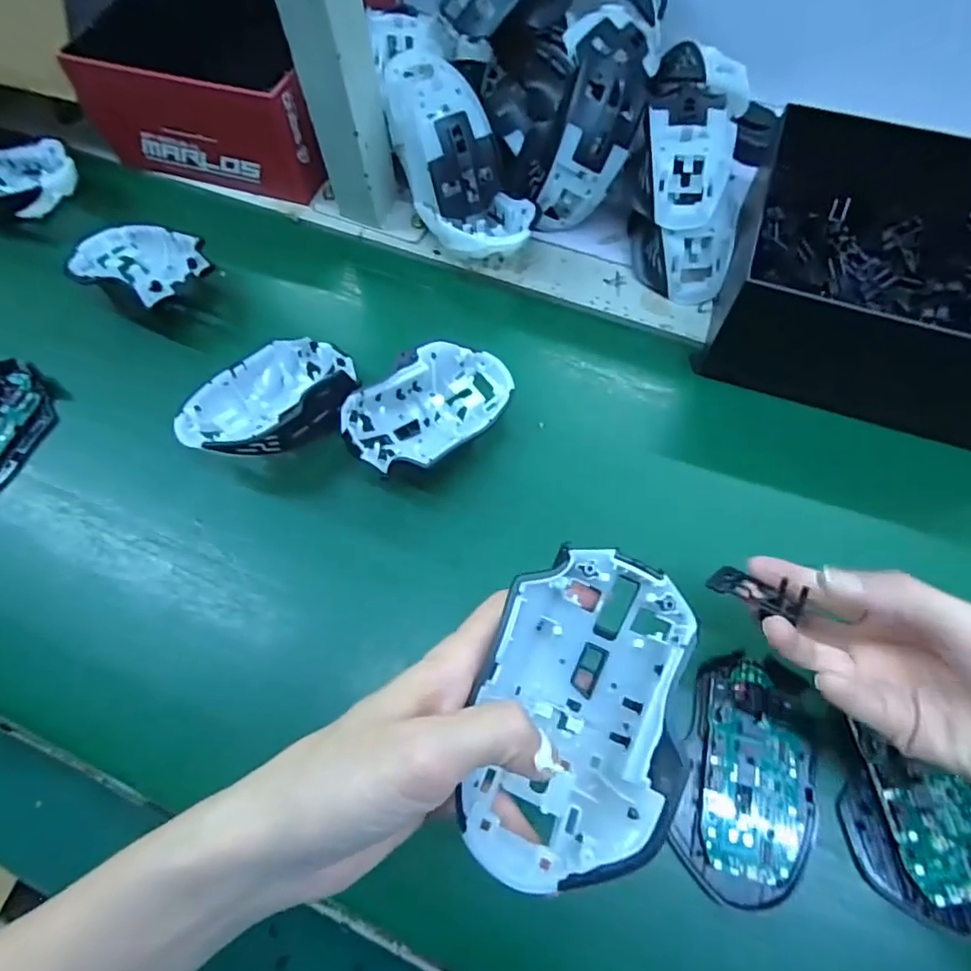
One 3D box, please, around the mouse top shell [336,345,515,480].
[{"bbox_3d":[-0.034,-0.049,0.374,0.067,0.044,0.118,39,71,18],"label":"mouse top shell"}]

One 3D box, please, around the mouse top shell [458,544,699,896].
[{"bbox_3d":[0.034,0.082,0.211,0.070,0.039,0.110,10,65,6],"label":"mouse top shell"}]

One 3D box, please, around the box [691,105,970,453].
[{"bbox_3d":[0.291,-0.140,0.388,0.226,0.083,0.198,19,66,11],"label":"box"}]

